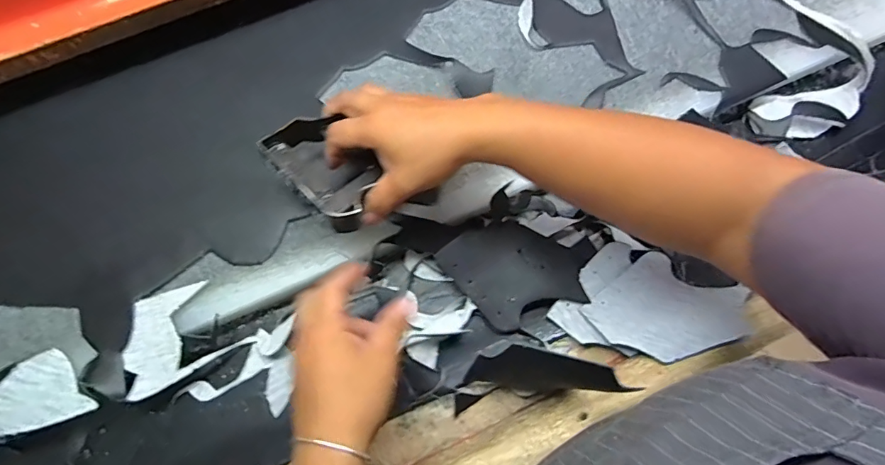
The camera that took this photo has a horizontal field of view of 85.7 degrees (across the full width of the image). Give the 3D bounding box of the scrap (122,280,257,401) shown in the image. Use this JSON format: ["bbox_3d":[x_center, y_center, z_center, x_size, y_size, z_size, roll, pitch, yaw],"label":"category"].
[{"bbox_3d":[-0.243,0.095,0.440,0.096,0.039,0.075,-32,76,-11],"label":"scrap"}]

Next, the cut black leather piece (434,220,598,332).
[{"bbox_3d":[0.076,0.033,0.461,0.139,0.014,0.099,-19,74,-7],"label":"cut black leather piece"}]

